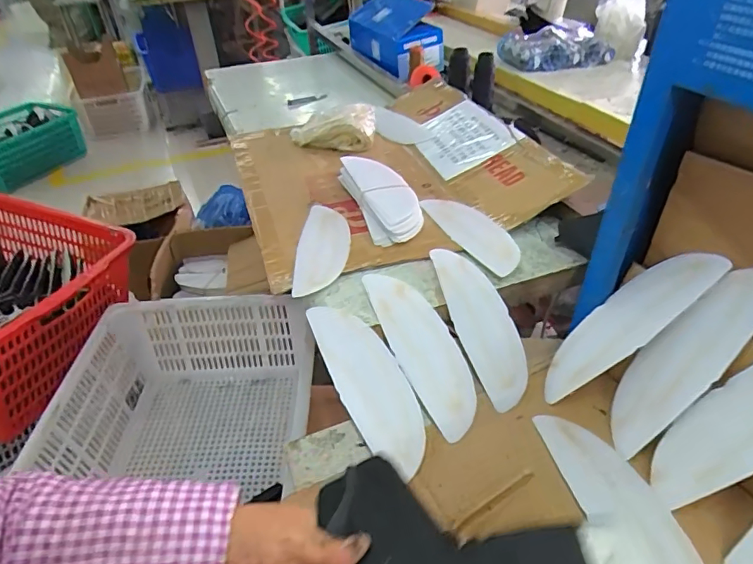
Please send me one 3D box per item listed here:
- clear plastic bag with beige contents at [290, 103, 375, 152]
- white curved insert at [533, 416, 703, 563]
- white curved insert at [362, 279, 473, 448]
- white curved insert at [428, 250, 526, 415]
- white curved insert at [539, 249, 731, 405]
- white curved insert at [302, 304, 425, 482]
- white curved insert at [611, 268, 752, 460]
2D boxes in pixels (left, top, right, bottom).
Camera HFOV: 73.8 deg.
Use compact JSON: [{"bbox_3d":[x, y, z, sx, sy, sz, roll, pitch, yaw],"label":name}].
[{"bbox_3d":[-0.092,-0.296,0.980,0.179,0.077,0.077,0,37,25],"label":"clear plastic bag with beige contents"},{"bbox_3d":[0.221,0.196,0.443,0.074,0.027,0.207,-12,40,-11],"label":"white curved insert"},{"bbox_3d":[0.056,0.074,0.587,0.067,0.018,0.213,-21,67,-21],"label":"white curved insert"},{"bbox_3d":[0.127,0.045,0.601,0.059,0.029,0.213,-13,61,-12],"label":"white curved insert"},{"bbox_3d":[0.259,0.043,0.532,0.017,0.213,0.069,29,25,-33],"label":"white curved insert"},{"bbox_3d":[-0.007,0.111,0.561,0.072,0.018,0.208,-23,64,-22],"label":"white curved insert"},{"bbox_3d":[0.297,0.074,0.486,0.015,0.213,0.066,15,25,-39],"label":"white curved insert"}]

